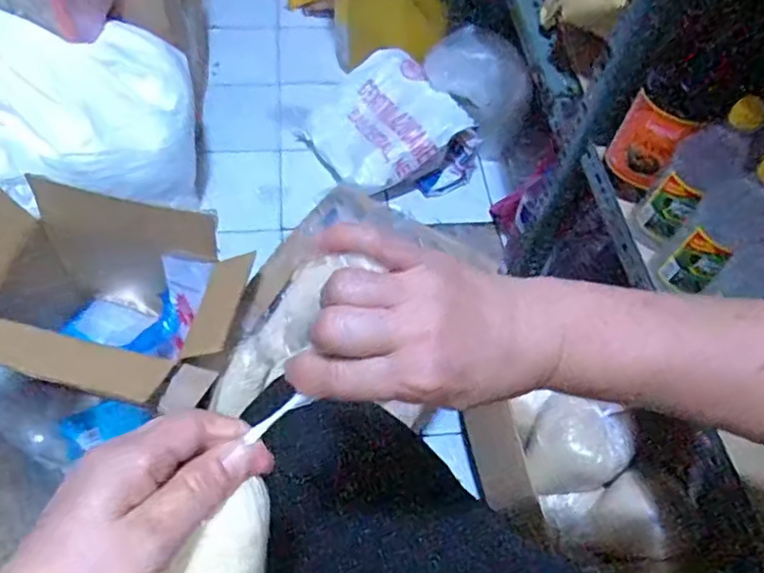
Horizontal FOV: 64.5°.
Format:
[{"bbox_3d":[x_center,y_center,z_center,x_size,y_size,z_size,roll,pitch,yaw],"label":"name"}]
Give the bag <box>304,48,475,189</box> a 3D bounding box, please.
[{"bbox_3d":[-0.009,-0.325,1.180,0.242,0.143,0.304,-19,61,-16],"label":"bag"}]

